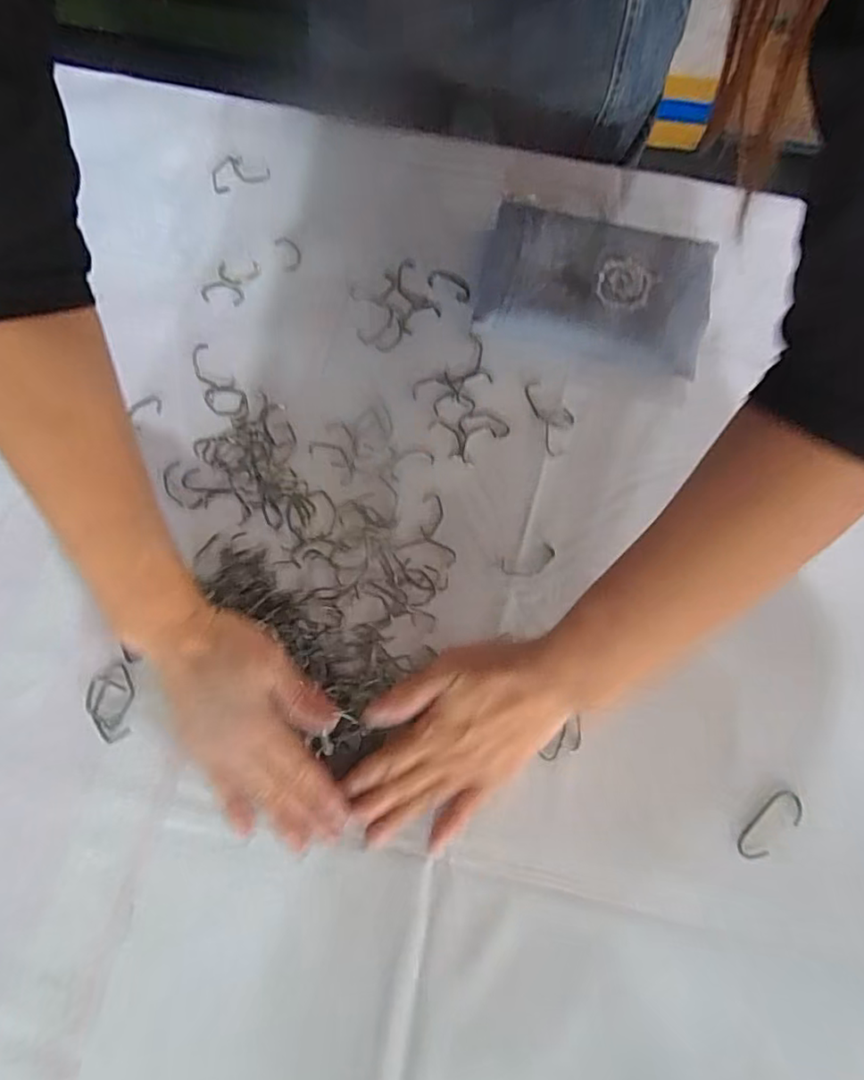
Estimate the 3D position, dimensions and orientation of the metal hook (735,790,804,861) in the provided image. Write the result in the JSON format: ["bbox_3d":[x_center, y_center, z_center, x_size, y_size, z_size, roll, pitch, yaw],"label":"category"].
[{"bbox_3d":[0.208,0.176,0.360,0.049,0.004,0.020,-35,78,-8],"label":"metal hook"}]

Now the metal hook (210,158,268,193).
[{"bbox_3d":[-0.159,-0.303,0.483,0.047,0.005,0.028,-16,76,-3],"label":"metal hook"}]

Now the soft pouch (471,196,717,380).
[{"bbox_3d":[0.121,-0.194,0.436,0.167,0.034,0.123,15,76,4],"label":"soft pouch"}]

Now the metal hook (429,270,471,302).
[{"bbox_3d":[0.014,-0.200,0.455,0.037,0.004,0.019,29,78,8],"label":"metal hook"}]

